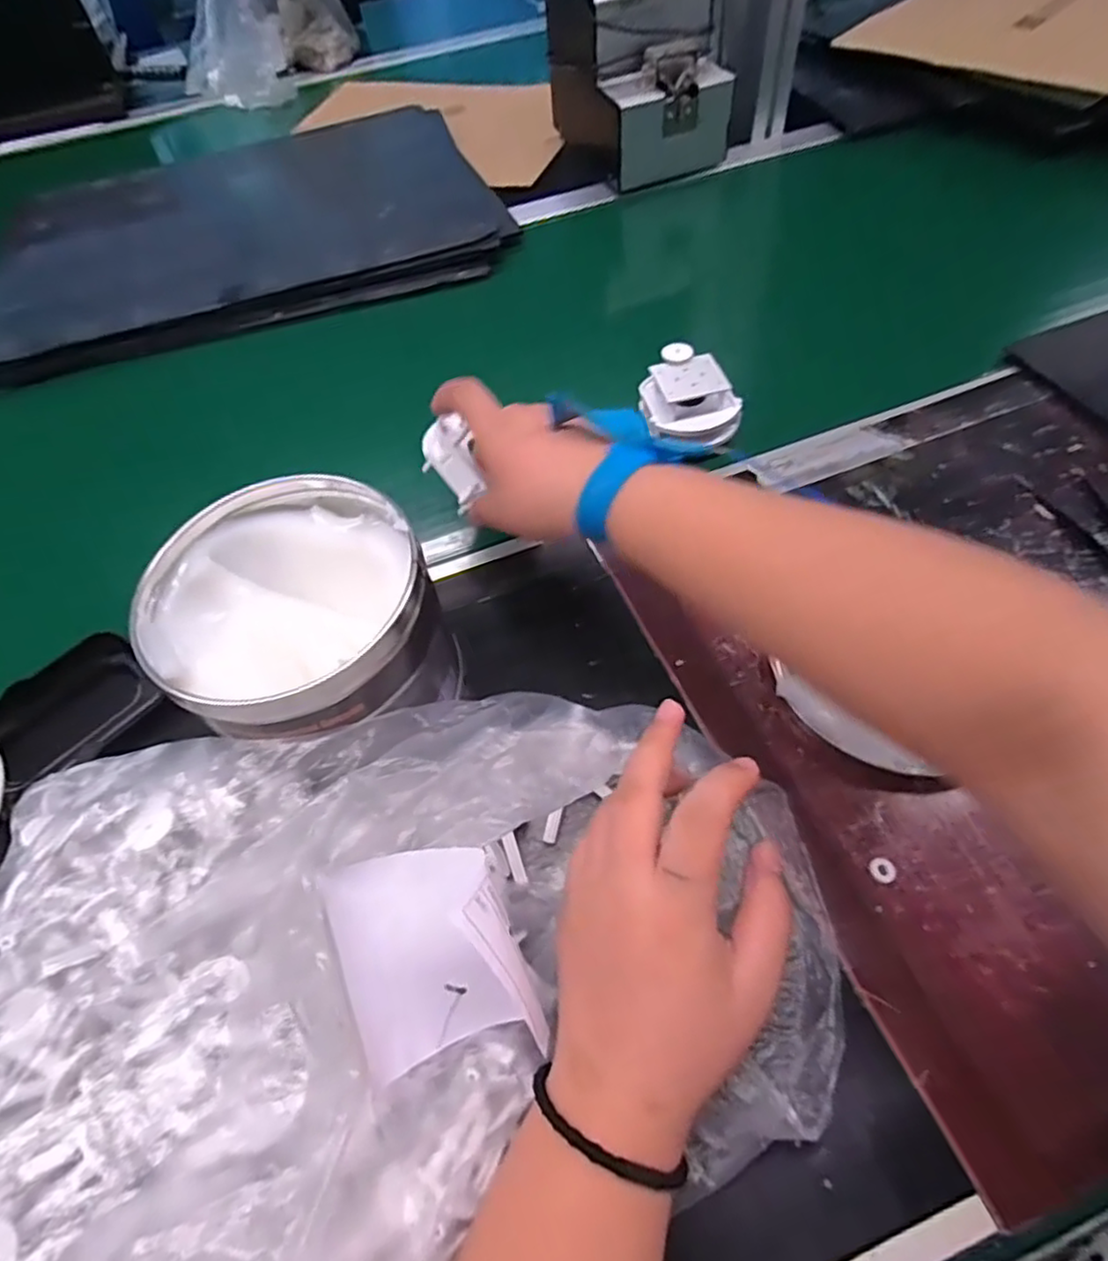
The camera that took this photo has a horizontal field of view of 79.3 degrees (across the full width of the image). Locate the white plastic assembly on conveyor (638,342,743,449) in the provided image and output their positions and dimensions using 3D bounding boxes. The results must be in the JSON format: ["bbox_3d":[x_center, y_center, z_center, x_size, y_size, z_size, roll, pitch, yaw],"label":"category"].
[{"bbox_3d":[0.093,-0.160,0.459,0.064,0.041,0.060,-4,58,2],"label":"white plastic assembly on conveyor"}]

